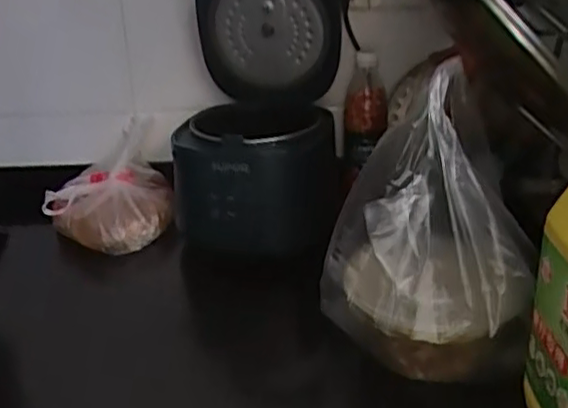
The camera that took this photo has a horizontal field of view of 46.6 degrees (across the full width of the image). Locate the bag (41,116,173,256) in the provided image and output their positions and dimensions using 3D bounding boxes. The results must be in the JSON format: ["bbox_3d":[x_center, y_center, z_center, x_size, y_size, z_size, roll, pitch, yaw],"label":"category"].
[{"bbox_3d":[-0.241,-0.026,0.899,0.166,0.148,0.127,-6,23,-7],"label":"bag"}]

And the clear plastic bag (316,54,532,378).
[{"bbox_3d":[0.128,0.026,0.599,0.148,0.260,0.131,-8,24,-13],"label":"clear plastic bag"}]

